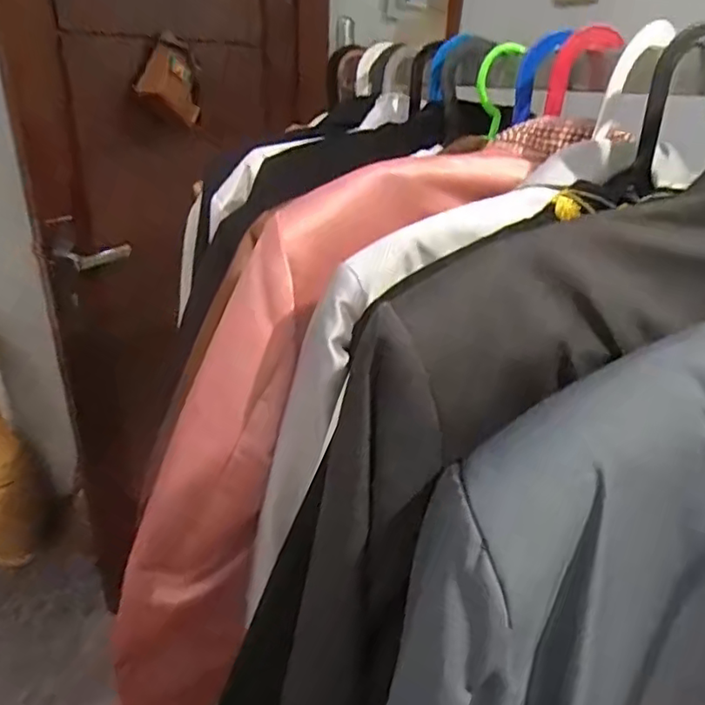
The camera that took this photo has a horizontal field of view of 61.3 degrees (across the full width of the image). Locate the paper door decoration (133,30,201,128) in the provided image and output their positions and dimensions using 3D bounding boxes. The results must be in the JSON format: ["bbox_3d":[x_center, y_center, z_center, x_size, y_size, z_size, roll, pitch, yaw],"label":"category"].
[{"bbox_3d":[-0.393,-0.613,1.339,0.026,0.147,0.155,16,-9,36],"label":"paper door decoration"}]

